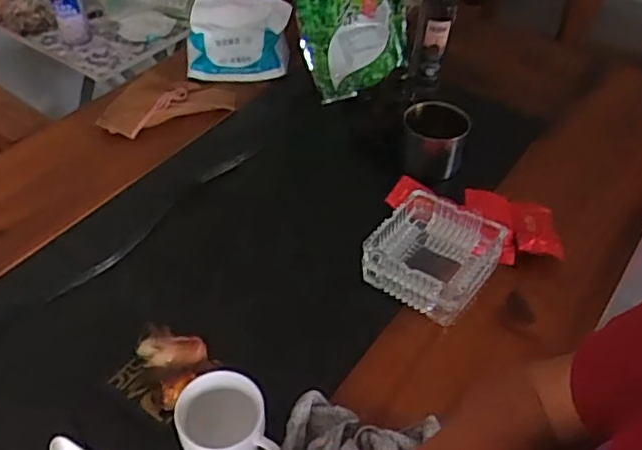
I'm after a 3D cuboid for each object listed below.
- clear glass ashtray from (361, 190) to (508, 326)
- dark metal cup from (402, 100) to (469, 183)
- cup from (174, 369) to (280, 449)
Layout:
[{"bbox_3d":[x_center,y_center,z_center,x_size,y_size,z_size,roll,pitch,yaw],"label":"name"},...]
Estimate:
[{"bbox_3d":[0.124,0.034,0.716,0.118,0.057,0.117,30,51,25],"label":"clear glass ashtray"},{"bbox_3d":[0.155,-0.119,0.883,0.082,0.085,0.073,8,45,5],"label":"dark metal cup"},{"bbox_3d":[-0.088,0.181,0.570,0.075,0.053,0.081,-14,47,-15],"label":"cup"}]

